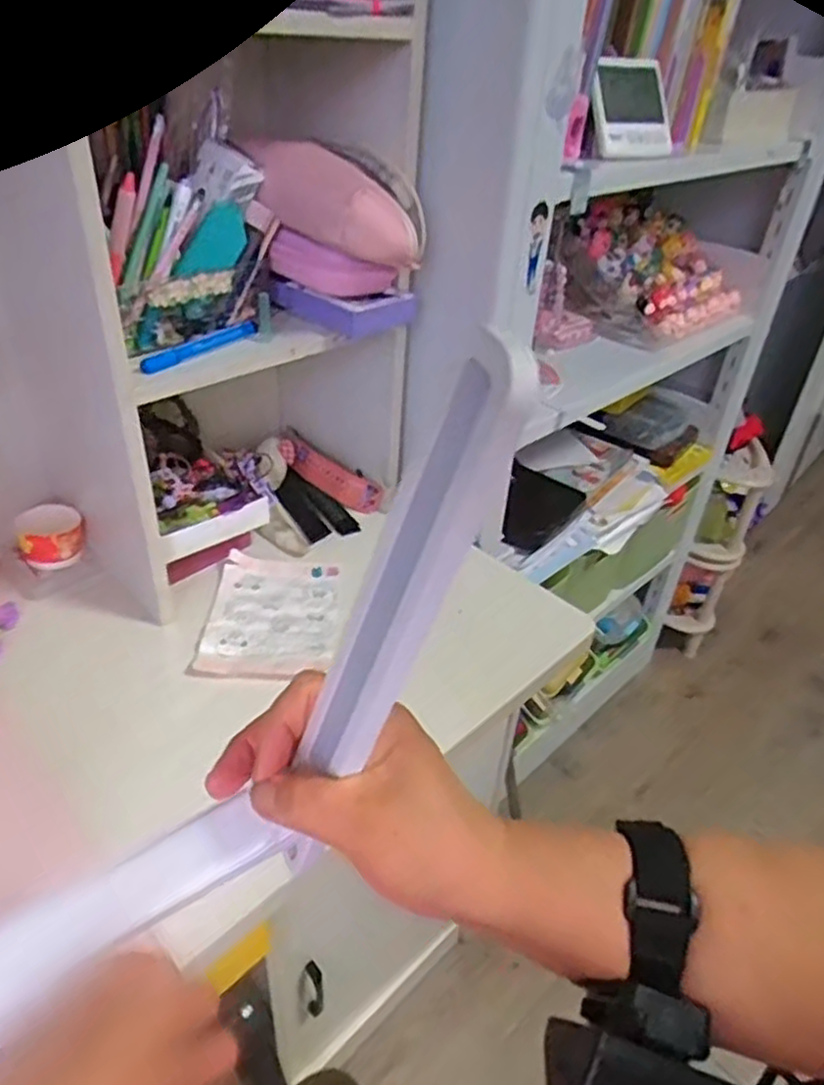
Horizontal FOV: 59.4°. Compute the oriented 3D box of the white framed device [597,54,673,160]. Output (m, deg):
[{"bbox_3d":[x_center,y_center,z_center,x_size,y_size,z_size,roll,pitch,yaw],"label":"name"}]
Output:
[{"bbox_3d":[0.247,-0.485,0.804,0.100,0.112,0.014,-8,1,-21],"label":"white framed device"}]

